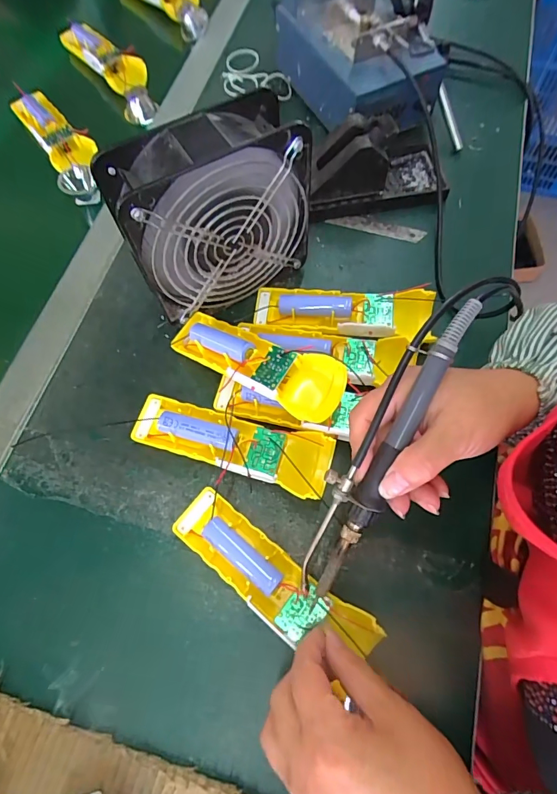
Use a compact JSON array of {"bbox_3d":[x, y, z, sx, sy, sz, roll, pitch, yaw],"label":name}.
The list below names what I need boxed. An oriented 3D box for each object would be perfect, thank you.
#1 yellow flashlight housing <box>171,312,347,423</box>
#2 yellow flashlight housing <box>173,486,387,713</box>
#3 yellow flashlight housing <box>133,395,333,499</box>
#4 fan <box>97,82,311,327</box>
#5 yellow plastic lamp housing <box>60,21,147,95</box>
[{"bbox_3d":[-0.022,-0.030,0.332,0.161,0.029,0.045,25,69,26],"label":"yellow flashlight housing"},{"bbox_3d":[-0.008,0.126,0.287,0.159,0.019,0.045,32,70,19],"label":"yellow flashlight housing"},{"bbox_3d":[-0.039,0.036,0.333,0.162,0.033,0.048,18,68,8],"label":"yellow flashlight housing"},{"bbox_3d":[-0.051,-0.144,0.343,0.148,0.151,0.059,-29,70,-11],"label":"fan"},{"bbox_3d":[-0.239,-0.456,0.547,0.174,0.025,0.042,41,73,16],"label":"yellow plastic lamp housing"}]

